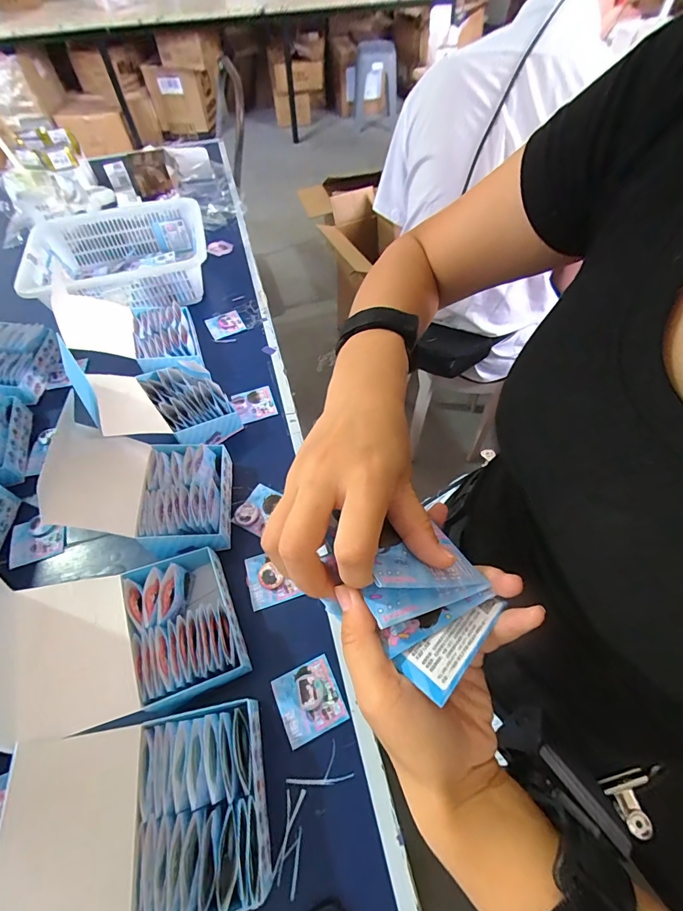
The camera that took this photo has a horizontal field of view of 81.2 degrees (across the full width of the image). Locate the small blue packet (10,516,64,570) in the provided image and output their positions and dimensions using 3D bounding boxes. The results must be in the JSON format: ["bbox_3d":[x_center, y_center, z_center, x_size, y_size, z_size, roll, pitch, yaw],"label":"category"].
[{"bbox_3d":[-0.427,0.115,0.558,0.070,0.007,0.065,-19,58,-10],"label":"small blue packet"}]

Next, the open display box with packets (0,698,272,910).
[{"bbox_3d":[-0.169,0.315,0.344,0.190,0.118,0.149,-11,57,-5],"label":"open display box with packets"}]

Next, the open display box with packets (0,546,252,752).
[{"bbox_3d":[-0.216,0.186,0.425,0.188,0.128,0.156,-19,58,-10],"label":"open display box with packets"}]

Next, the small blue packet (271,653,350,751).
[{"bbox_3d":[-0.036,0.268,0.438,0.067,0.009,0.069,-22,59,-12],"label":"small blue packet"}]

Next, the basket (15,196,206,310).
[{"bbox_3d":[-0.454,-0.405,0.835,0.342,0.109,0.298,-19,58,-10],"label":"basket"}]

